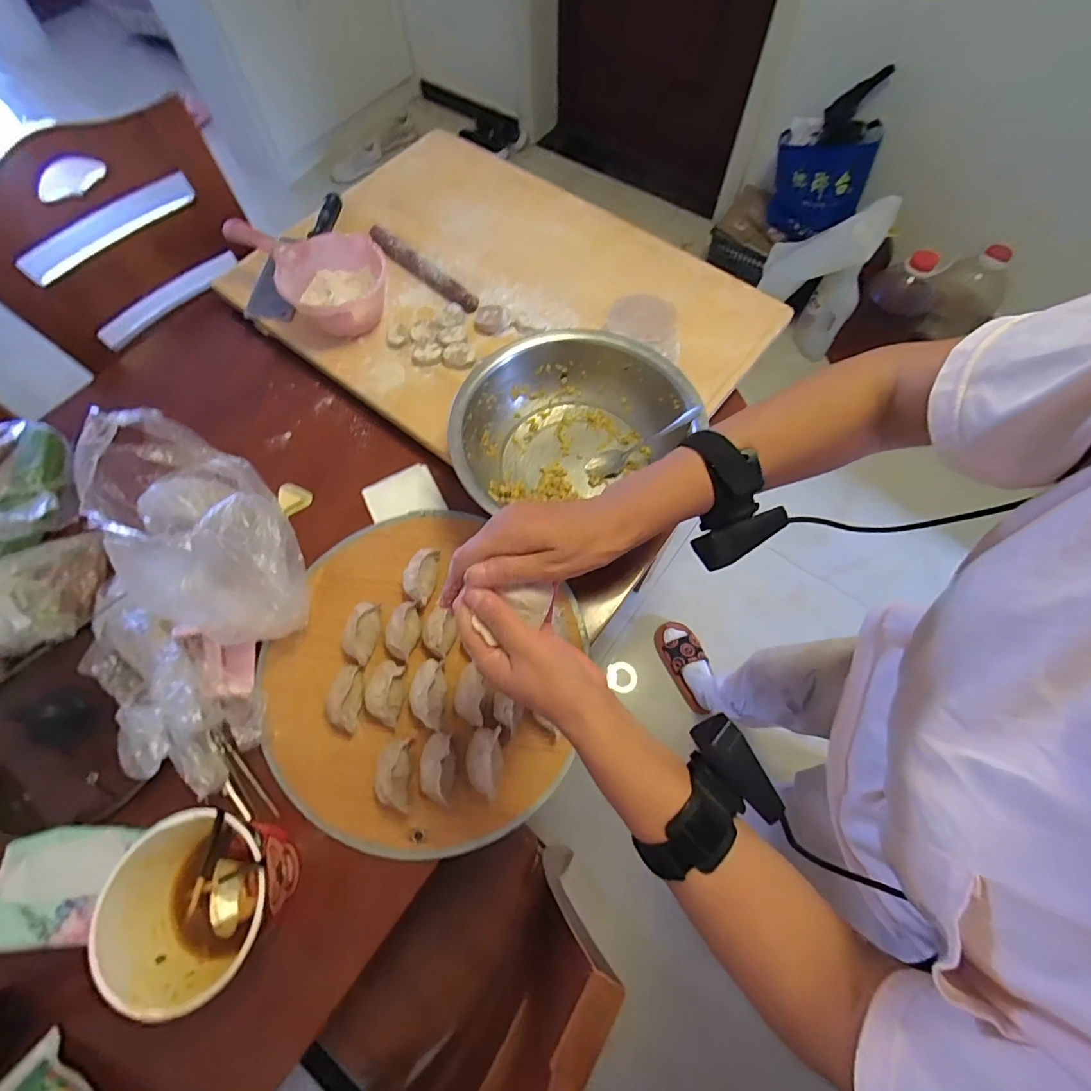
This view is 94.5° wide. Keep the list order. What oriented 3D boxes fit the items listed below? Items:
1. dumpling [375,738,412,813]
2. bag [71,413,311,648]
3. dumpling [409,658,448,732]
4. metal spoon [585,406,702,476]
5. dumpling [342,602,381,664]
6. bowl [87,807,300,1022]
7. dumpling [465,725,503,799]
[{"bbox_3d":[-0.163,0.251,0.553,0.030,0.048,0.069,-4,66,-1],"label":"dumpling"},{"bbox_3d":[-0.409,-0.016,0.611,0.157,0.145,0.313,-40,72,-15],"label":"bag"},{"bbox_3d":[-0.135,0.170,0.582,0.035,0.049,0.075,3,66,2],"label":"dumpling"},{"bbox_3d":[0.128,-0.132,0.657,0.159,0.030,0.032,-27,64,27],"label":"metal spoon"},{"bbox_3d":[-0.218,0.102,0.601,0.037,0.029,0.068,12,67,6],"label":"dumpling"},{"bbox_3d":[-0.321,0.339,0.487,0.144,0.102,0.142,0,66,1],"label":"bowl"},{"bbox_3d":[-0.067,0.235,0.553,0.042,0.032,0.067,4,66,3],"label":"dumpling"}]

